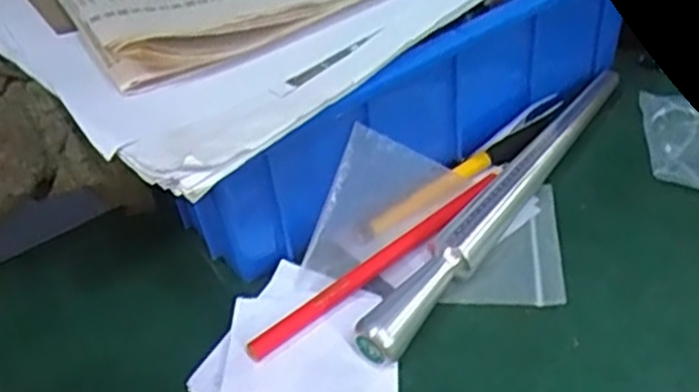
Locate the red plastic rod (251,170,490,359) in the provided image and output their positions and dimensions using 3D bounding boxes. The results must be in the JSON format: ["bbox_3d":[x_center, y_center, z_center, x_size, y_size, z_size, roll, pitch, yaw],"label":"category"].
[{"bbox_3d":[0.014,0.030,0.348,0.145,0.012,0.012,-31,46,-24],"label":"red plastic rod"}]

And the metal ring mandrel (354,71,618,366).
[{"bbox_3d":[0.080,-0.001,0.369,0.018,0.020,0.227,24,50,31],"label":"metal ring mandrel"}]

